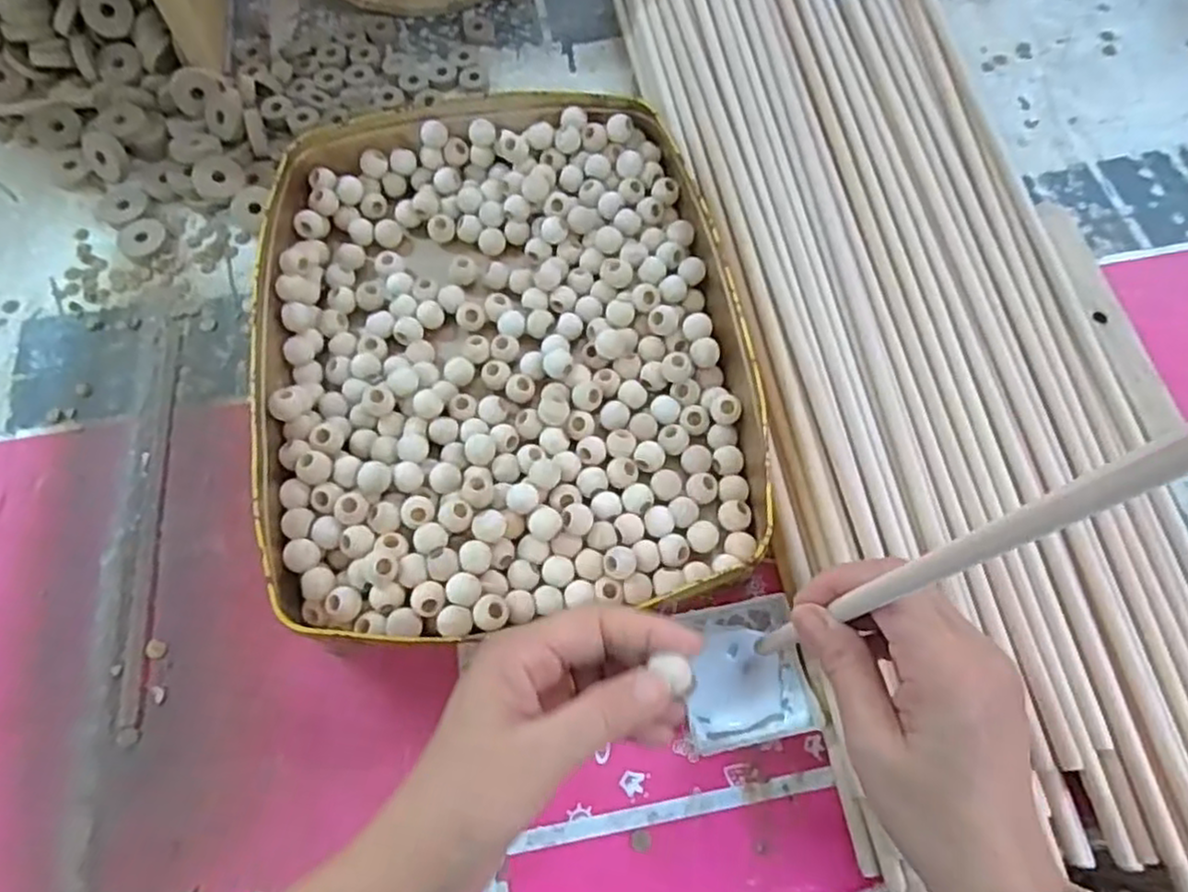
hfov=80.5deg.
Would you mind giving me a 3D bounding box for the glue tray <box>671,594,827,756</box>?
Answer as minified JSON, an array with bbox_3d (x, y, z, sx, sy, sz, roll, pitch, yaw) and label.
[{"bbox_3d":[0.087,0.130,0.405,0.071,0.007,0.076,-11,68,-4],"label":"glue tray"}]

